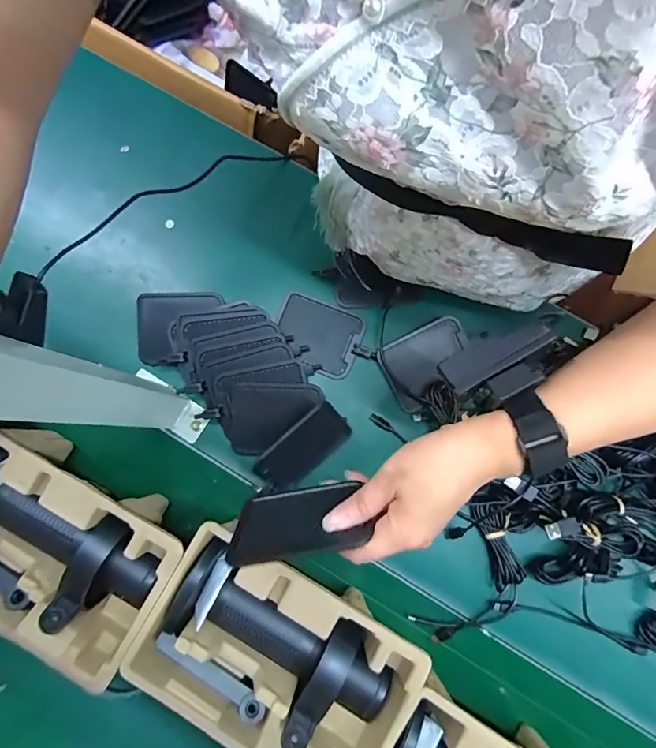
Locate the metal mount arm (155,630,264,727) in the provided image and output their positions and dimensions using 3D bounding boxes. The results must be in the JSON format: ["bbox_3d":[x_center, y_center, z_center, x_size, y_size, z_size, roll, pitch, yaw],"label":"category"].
[{"bbox_3d":[-0.103,0.261,0.391,0.109,0.022,0.019,31,77,8],"label":"metal mount arm"}]

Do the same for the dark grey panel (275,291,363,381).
[{"bbox_3d":[-0.012,-0.045,0.515,0.097,0.010,0.074,25,77,6],"label":"dark grey panel"}]

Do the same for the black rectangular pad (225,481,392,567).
[{"bbox_3d":[-0.022,0.104,0.324,0.095,0.076,0.010,-11,107,5],"label":"black rectangular pad"}]

